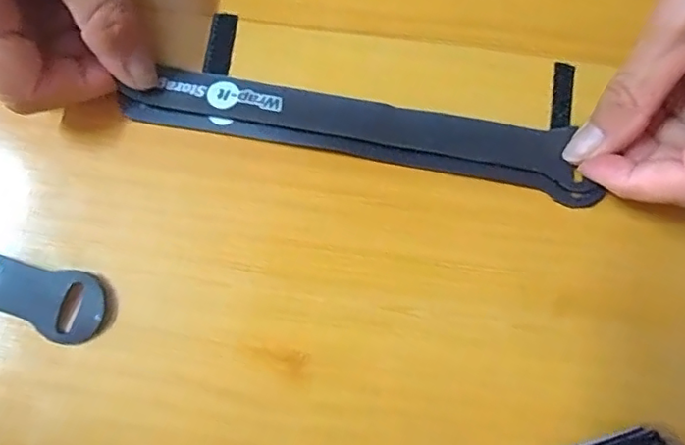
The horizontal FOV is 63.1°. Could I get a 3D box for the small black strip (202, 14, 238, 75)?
[{"bbox_3d":[-0.052,-0.076,0.237,0.011,0.004,0.029,8,78,1],"label":"small black strip"}]

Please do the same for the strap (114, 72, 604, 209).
[{"bbox_3d":[0.007,-0.038,0.228,0.191,0.005,0.028,10,78,1],"label":"strap"}]

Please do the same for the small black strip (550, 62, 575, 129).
[{"bbox_3d":[0.092,-0.054,0.235,0.008,0.004,0.030,10,78,2],"label":"small black strip"}]

